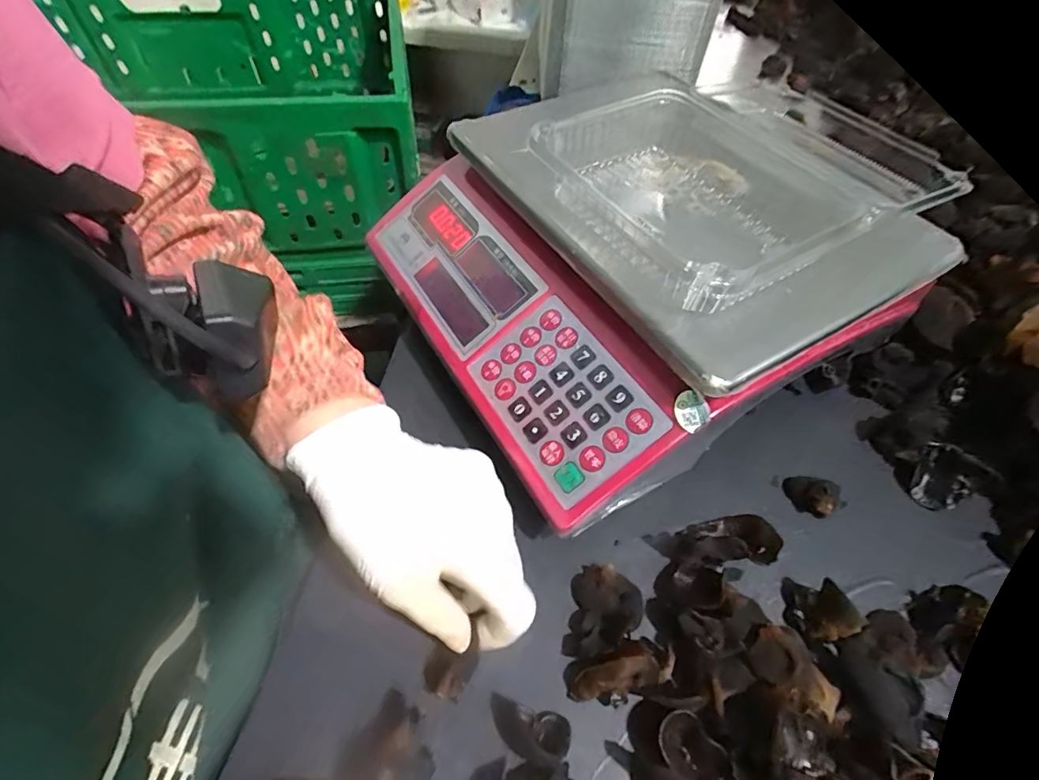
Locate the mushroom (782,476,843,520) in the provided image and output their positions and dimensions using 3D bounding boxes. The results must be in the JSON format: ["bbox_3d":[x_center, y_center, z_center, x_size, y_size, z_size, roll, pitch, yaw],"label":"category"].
[{"bbox_3d":[0.188,0.068,0.320,0.032,0.015,0.021,32,60,18],"label":"mushroom"}]

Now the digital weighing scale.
[{"bbox_3d":[0.069,-0.110,0.341,0.280,0.122,0.298,-26,60,-19],"label":"digital weighing scale"}]

